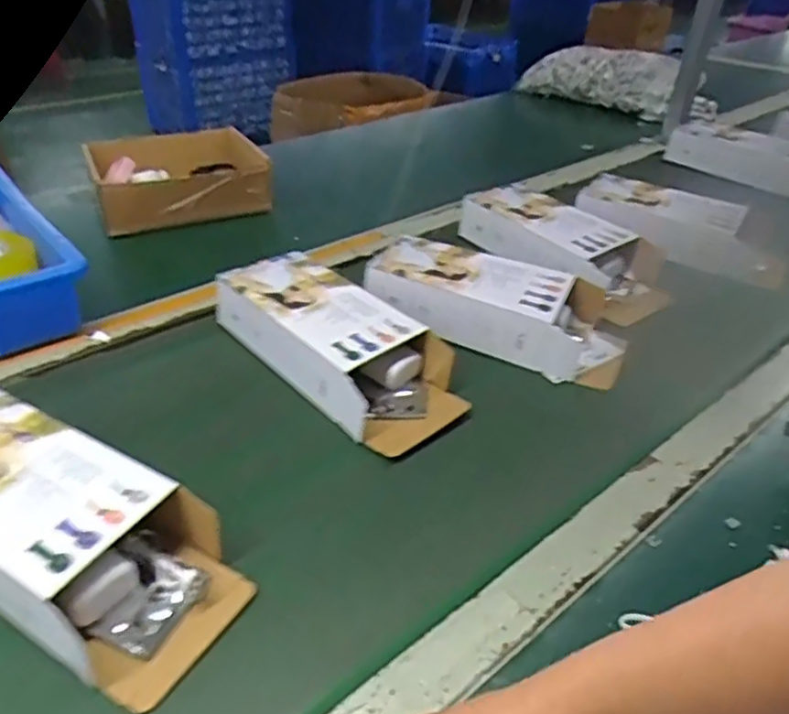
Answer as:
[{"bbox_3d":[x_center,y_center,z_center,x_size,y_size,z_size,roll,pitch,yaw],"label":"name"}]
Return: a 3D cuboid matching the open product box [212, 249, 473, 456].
[{"bbox_3d":[-0.052,-0.016,0.616,0.105,0.054,0.251,-31,52,-31],"label":"open product box"}]

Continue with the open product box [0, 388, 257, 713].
[{"bbox_3d":[-0.217,0.105,0.436,0.257,0.054,0.118,22,46,20],"label":"open product box"}]

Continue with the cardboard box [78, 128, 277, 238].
[{"bbox_3d":[-0.286,-0.244,0.908,0.206,0.069,0.191,-16,46,-19],"label":"cardboard box"}]

